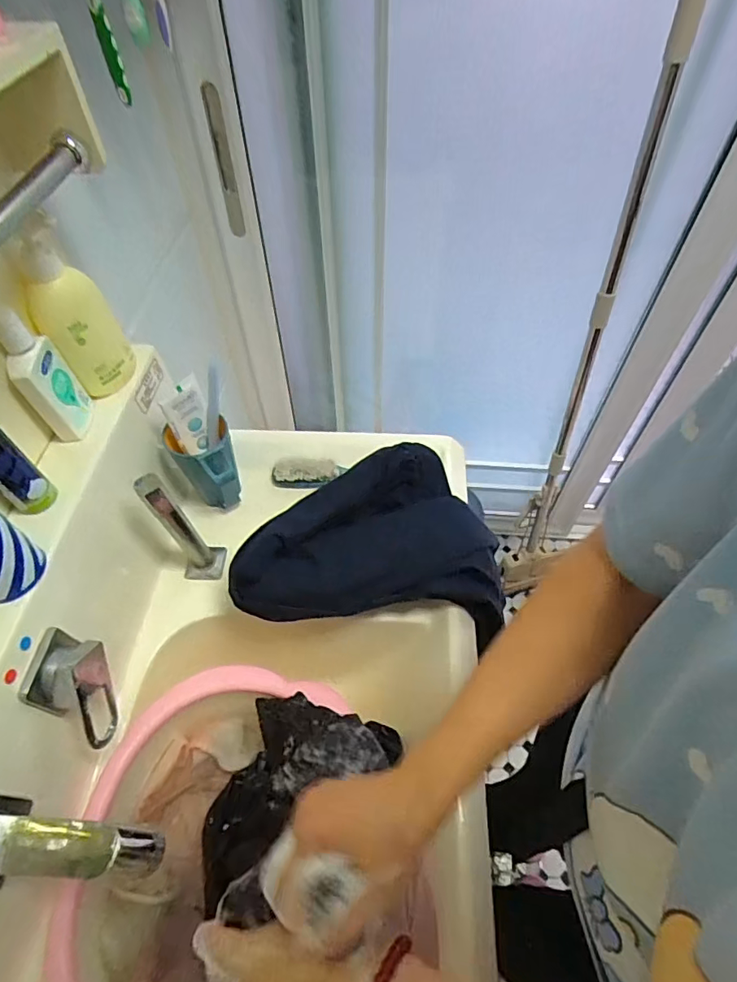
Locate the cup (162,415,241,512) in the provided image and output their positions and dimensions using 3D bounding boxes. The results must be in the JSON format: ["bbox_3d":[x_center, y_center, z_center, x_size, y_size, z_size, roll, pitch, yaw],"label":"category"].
[{"bbox_3d":[-0.191,-0.022,0.617,0.069,0.112,0.071,0,53,0],"label":"cup"}]

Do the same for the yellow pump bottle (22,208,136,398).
[{"bbox_3d":[-0.282,-0.168,0.491,0.069,0.154,0.039,-28,58,-19],"label":"yellow pump bottle"}]

